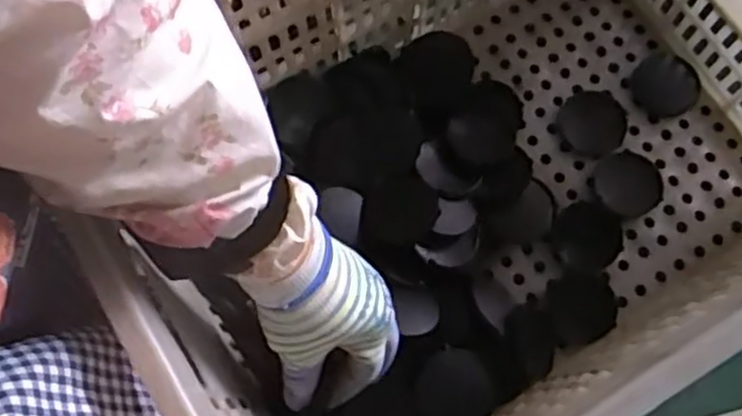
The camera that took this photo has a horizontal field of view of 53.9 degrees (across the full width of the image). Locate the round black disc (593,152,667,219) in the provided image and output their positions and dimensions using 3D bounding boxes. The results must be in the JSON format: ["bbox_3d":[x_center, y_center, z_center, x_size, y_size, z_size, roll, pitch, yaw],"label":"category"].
[{"bbox_3d":[0.240,-0.022,0.681,0.063,0.004,0.060,-1,75,2],"label":"round black disc"}]

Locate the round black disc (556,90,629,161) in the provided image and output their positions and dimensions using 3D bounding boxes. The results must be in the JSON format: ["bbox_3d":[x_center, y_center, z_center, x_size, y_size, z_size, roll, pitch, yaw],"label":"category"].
[{"bbox_3d":[0.205,-0.079,0.677,0.061,0.004,0.066,-1,75,2],"label":"round black disc"}]

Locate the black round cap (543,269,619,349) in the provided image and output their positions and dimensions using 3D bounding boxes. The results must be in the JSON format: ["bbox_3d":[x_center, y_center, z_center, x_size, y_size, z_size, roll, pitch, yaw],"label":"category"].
[{"bbox_3d":[0.187,0.087,0.649,0.064,0.007,0.064,-1,75,2],"label":"black round cap"}]

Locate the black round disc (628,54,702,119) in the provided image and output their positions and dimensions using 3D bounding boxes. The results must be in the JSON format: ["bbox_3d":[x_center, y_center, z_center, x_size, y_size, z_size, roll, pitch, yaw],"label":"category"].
[{"bbox_3d":[0.286,-0.119,0.710,0.064,0.008,0.063,-1,75,2],"label":"black round disc"}]

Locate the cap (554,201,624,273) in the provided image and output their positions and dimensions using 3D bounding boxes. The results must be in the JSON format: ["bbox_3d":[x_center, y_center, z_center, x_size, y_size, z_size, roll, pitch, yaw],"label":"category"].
[{"bbox_3d":[0.200,0.025,0.665,0.060,0.011,0.062,-1,75,2],"label":"cap"}]

